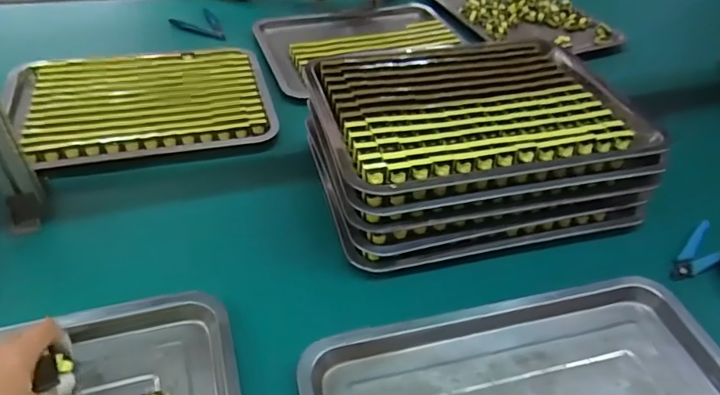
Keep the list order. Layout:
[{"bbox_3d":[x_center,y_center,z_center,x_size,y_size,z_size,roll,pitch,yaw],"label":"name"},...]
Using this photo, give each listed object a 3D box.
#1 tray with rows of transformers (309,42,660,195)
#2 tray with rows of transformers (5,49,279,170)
[{"bbox_3d":[0.138,-0.127,0.649,0.386,0.031,0.287,-8,44,-13],"label":"tray with rows of transformers"},{"bbox_3d":[-0.338,-0.157,0.785,0.372,0.026,0.271,-11,45,-16],"label":"tray with rows of transformers"}]

